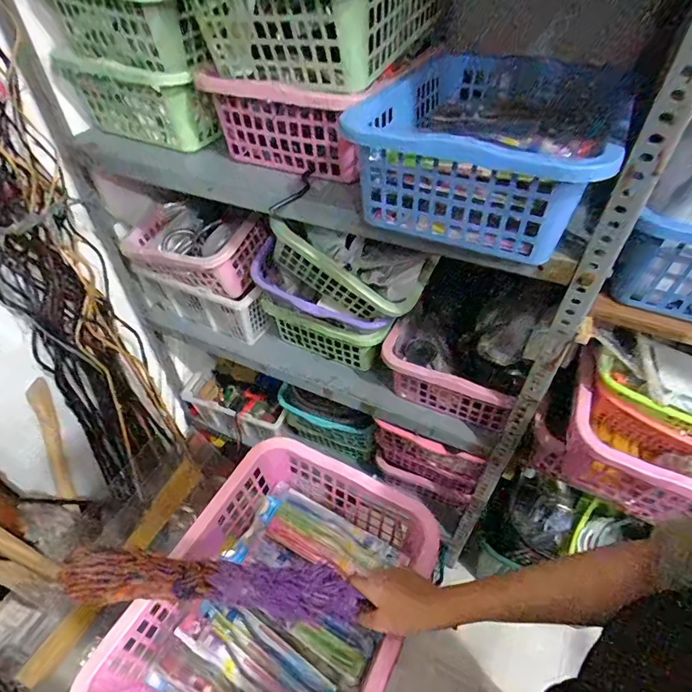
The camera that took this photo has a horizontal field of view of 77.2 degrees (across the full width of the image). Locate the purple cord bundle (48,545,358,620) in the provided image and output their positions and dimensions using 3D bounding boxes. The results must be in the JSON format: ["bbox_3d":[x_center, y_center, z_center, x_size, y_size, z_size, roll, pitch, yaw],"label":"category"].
[{"bbox_3d":[-0.165,0.289,0.531,0.354,0.028,0.054,5,47,1],"label":"purple cord bundle"}]

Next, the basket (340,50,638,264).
[{"bbox_3d":[0.203,-0.304,0.630,0.278,0.135,0.425,16,49,15],"label":"basket"}]

